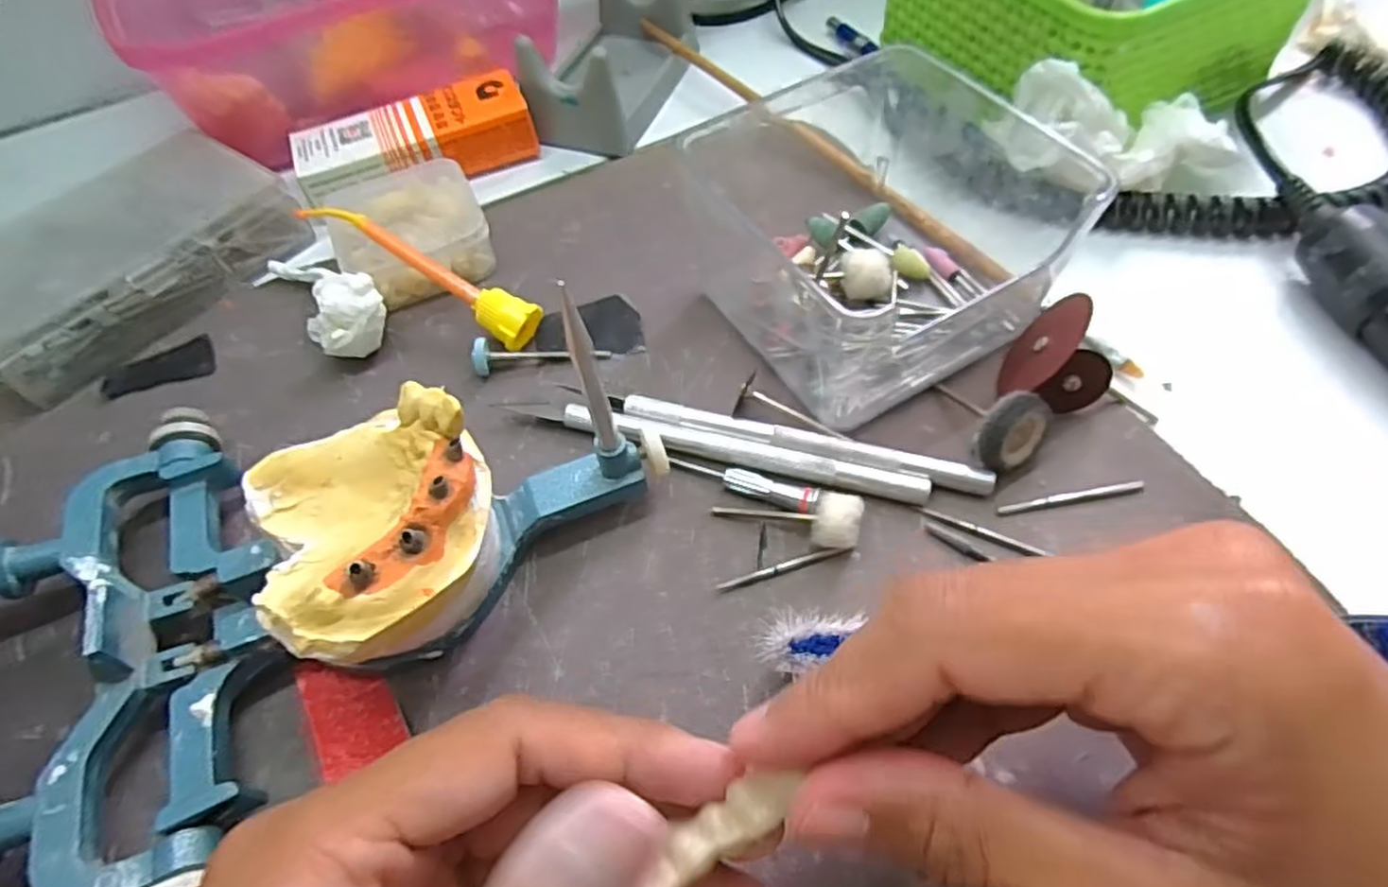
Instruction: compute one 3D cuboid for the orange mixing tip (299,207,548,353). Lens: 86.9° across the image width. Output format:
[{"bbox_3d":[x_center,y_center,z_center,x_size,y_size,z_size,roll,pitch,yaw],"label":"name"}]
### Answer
[{"bbox_3d":[-0.098,-0.062,0.260,0.092,0.016,0.015,30,65,5],"label":"orange mixing tip"}]

